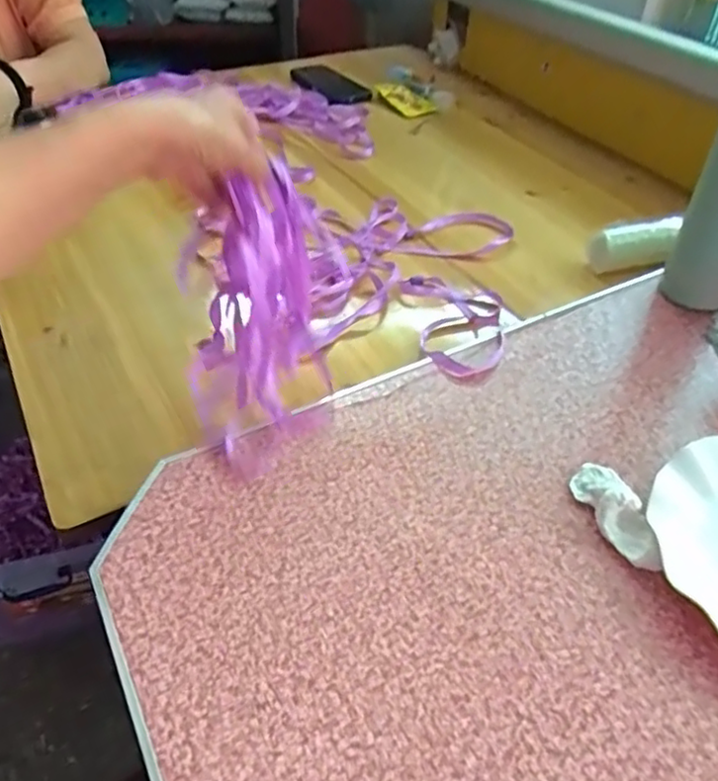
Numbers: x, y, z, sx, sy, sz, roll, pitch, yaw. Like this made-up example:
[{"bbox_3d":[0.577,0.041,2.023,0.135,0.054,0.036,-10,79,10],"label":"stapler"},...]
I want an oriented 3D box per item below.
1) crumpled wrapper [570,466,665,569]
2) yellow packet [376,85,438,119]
[{"bbox_3d":[0.181,0.086,0.455,0.030,0.023,0.088,-8,45,-10],"label":"crumpled wrapper"},{"bbox_3d":[0.072,-0.476,1.057,0.101,0.027,0.061,34,52,29],"label":"yellow packet"}]

